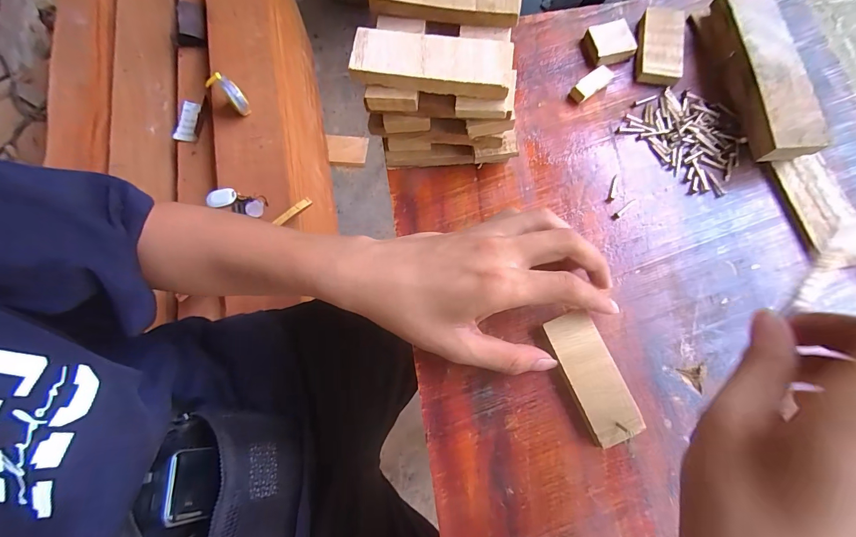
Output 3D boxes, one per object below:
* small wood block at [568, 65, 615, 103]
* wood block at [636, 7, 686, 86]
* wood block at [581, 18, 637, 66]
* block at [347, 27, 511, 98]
[{"bbox_3d":[0.137,-0.154,0.305,0.037,0.010,0.014,-38,76,-9],"label":"small wood block"},{"bbox_3d":[0.197,-0.189,0.308,0.037,0.013,0.070,13,74,6],"label":"wood block"},{"bbox_3d":[0.152,-0.189,0.307,0.036,0.011,0.037,-13,73,-2],"label":"wood block"},{"bbox_3d":[0.003,-0.129,0.228,0.096,0.013,0.036,8,74,4],"label":"block"}]

